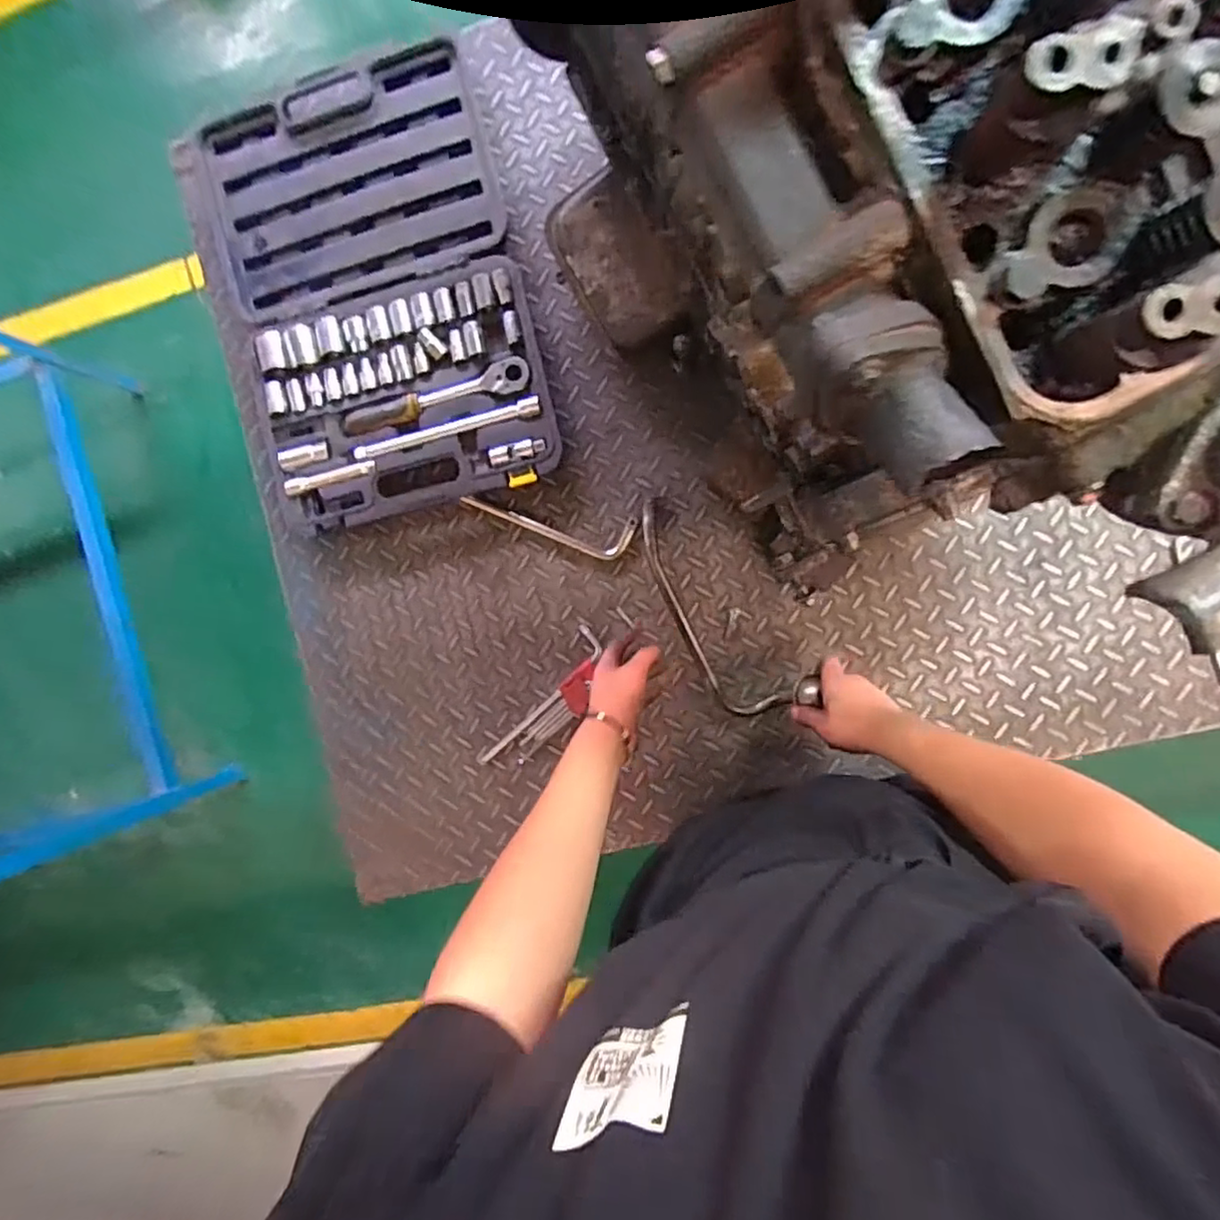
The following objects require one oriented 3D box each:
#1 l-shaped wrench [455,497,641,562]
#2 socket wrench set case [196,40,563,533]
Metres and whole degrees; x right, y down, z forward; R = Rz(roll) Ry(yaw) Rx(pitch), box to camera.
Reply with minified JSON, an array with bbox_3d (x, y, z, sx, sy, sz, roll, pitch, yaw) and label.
[{"bbox_3d":[-0.081,-0.106,0.818,0.224,0.031,0.053,10,94,8],"label":"l-shaped wrench"},{"bbox_3d":[-0.309,-0.400,0.829,0.400,0.068,0.543,-14,91,9],"label":"socket wrench set case"}]

